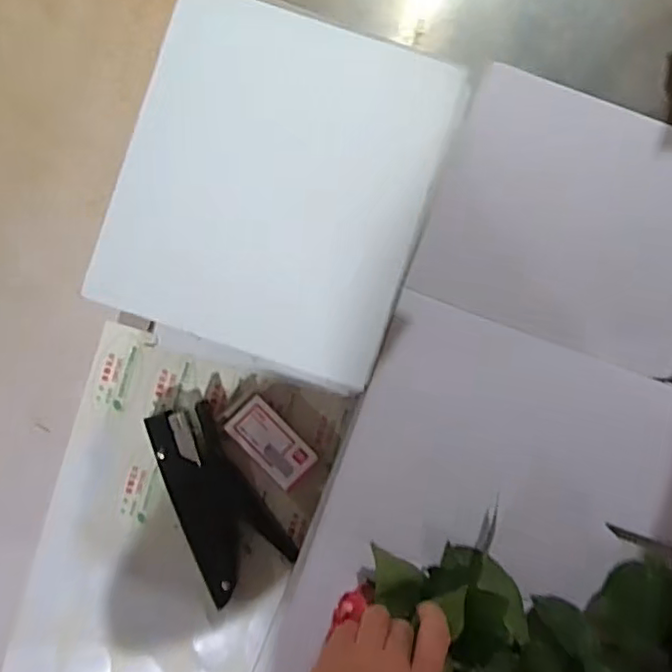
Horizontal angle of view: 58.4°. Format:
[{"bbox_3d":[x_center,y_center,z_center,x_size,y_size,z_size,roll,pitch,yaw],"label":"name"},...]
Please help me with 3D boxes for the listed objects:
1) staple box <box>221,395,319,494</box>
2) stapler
[{"bbox_3d":[-0.050,0.084,0.473,0.069,0.016,0.038,44,88,1],"label":"staple box"},{"bbox_3d":[-0.097,0.124,0.469,0.066,0.027,0.144,-31,89,-2],"label":"stapler"}]

